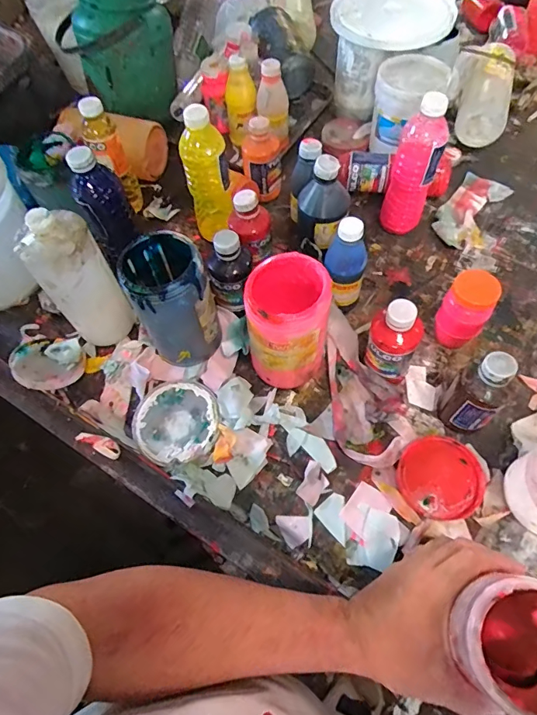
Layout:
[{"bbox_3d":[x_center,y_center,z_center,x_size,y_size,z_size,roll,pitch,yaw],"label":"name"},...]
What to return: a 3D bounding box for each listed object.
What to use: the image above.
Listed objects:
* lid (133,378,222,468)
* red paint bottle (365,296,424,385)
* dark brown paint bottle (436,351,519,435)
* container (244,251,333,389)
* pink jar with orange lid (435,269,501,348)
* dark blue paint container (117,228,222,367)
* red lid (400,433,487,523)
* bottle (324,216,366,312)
[{"bbox_3d":[-0.119,0.084,0.579,0.113,0.017,0.110,-2,62,3],"label":"lid"},{"bbox_3d":[0.154,-0.019,0.549,0.061,0.127,0.055,19,65,13],"label":"red paint bottle"},{"bbox_3d":[0.243,0.047,0.512,0.055,0.131,0.051,-2,62,3],"label":"dark brown paint bottle"},{"bbox_3d":[0.027,-0.039,0.540,0.093,0.158,0.103,1,62,4],"label":"container"},{"bbox_3d":[0.255,-0.059,0.575,0.057,0.107,0.052,-2,62,3],"label":"pink jar with orange lid"},{"bbox_3d":[-0.122,-0.071,0.572,0.093,0.174,0.101,-2,62,3],"label":"dark blue paint container"},{"bbox_3d":[0.206,0.144,0.527,0.095,0.011,0.096,-2,62,3],"label":"red lid"},{"bbox_3d":[0.104,-0.118,0.597,0.049,0.141,0.046,-2,62,3],"label":"bottle"}]

